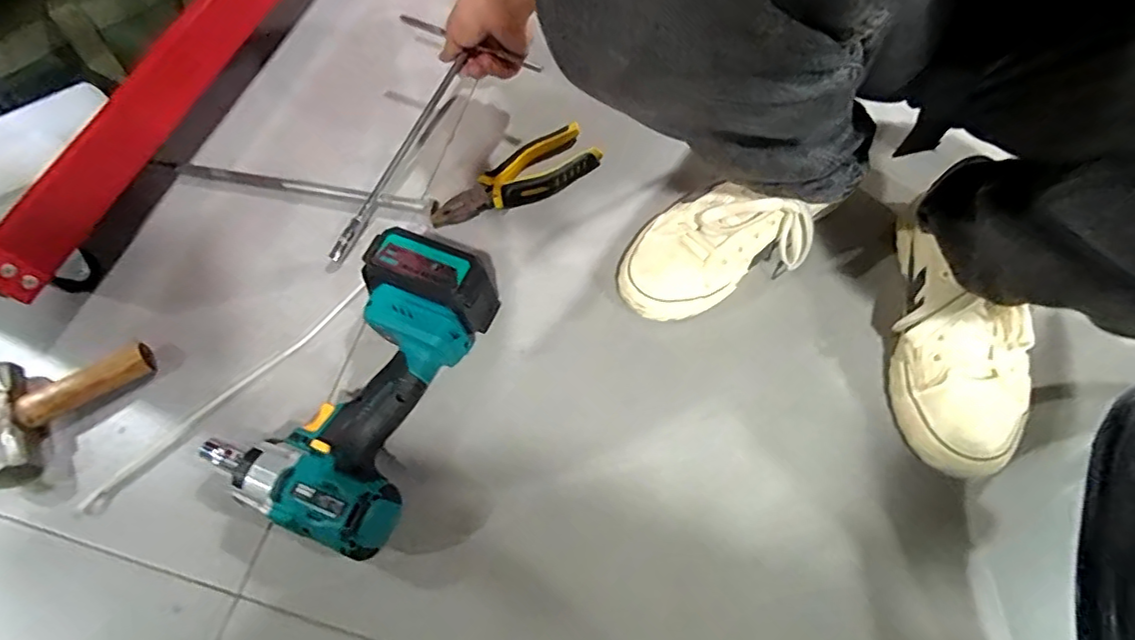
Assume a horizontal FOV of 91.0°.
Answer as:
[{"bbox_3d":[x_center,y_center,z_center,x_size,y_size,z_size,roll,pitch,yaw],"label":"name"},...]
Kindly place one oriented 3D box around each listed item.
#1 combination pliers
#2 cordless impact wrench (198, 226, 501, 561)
[{"bbox_3d":[-0.057,-0.147,0.590,0.184,0.022,0.060,-28,66,-10],"label":"combination pliers"},{"bbox_3d":[-0.169,0.048,0.463,0.154,0.078,0.245,21,67,12],"label":"cordless impact wrench"}]

